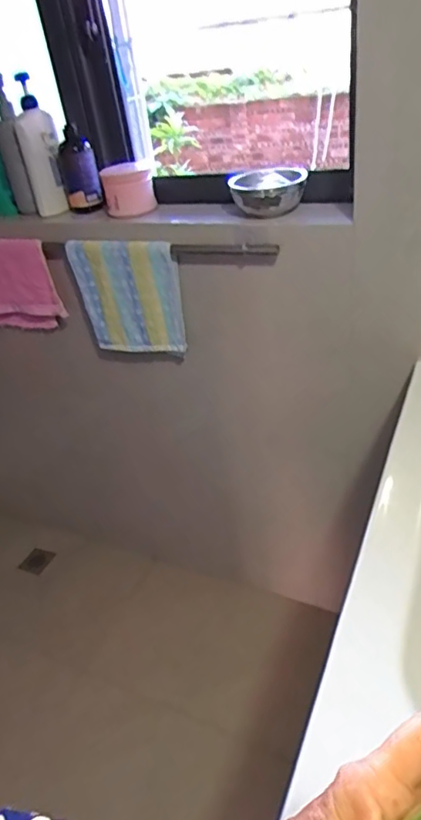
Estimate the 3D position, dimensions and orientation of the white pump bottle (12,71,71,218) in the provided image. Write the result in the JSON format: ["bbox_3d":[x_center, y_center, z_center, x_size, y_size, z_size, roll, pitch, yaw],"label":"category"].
[{"bbox_3d":[-0.360,-0.549,1.160,0.081,0.246,0.102,-17,35,-14],"label":"white pump bottle"}]

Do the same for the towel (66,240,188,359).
[{"bbox_3d":[-0.165,-0.223,1.109,0.230,0.233,0.032,6,33,23],"label":"towel"}]

